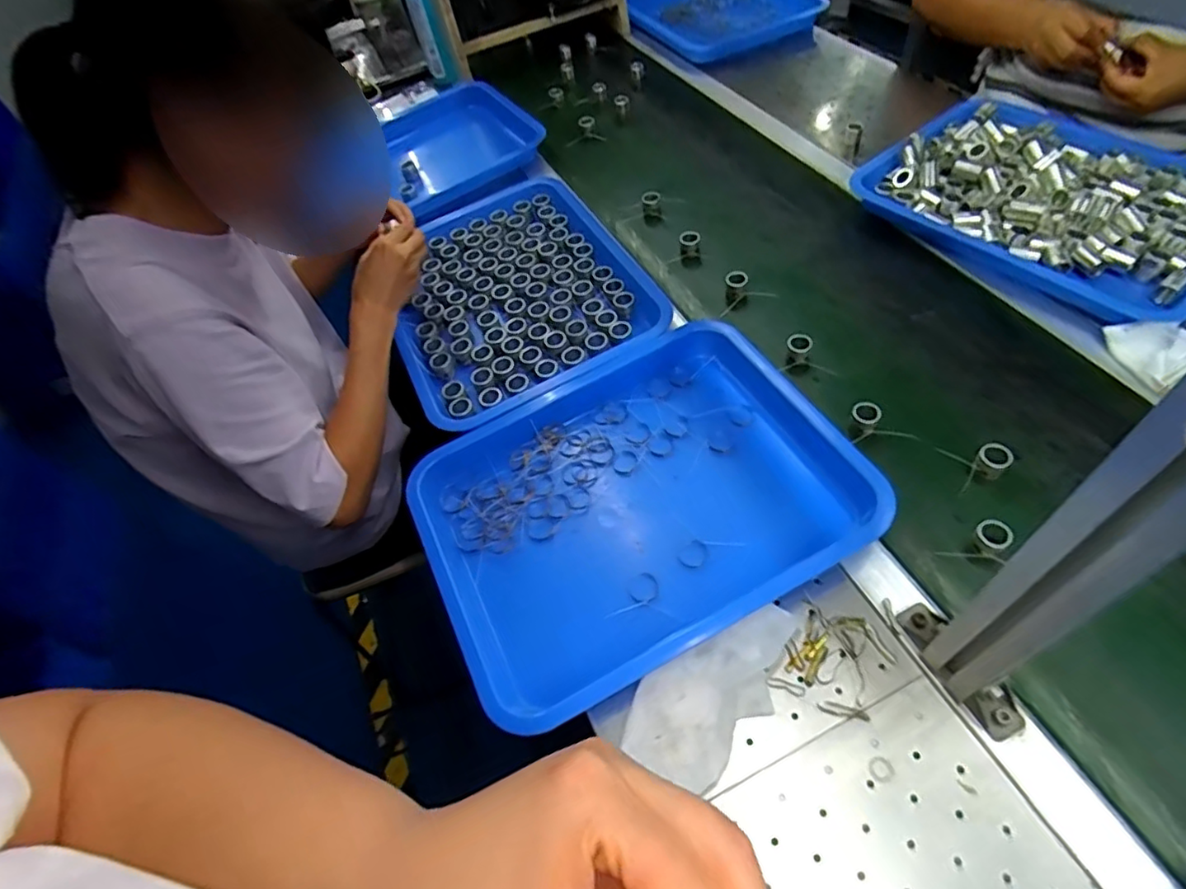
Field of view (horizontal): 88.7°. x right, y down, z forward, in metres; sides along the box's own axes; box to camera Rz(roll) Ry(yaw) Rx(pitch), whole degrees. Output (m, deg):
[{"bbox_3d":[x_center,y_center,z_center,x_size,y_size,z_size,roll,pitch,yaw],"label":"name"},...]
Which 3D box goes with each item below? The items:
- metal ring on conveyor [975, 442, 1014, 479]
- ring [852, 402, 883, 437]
[{"bbox_3d":[0.360,0.016,0.549,0.025,0.031,0.024,-5,55,7],"label":"metal ring on conveyor"},{"bbox_3d":[0.263,-0.023,0.591,0.025,0.029,0.023,-5,55,7],"label":"ring"}]

